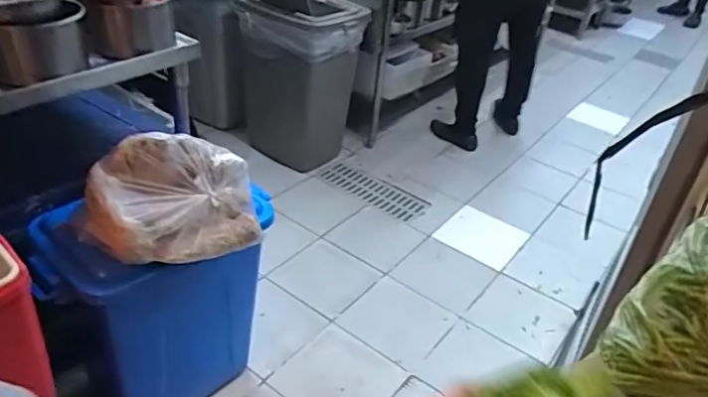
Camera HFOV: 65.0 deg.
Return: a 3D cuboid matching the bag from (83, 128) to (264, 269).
[{"bbox_3d":[-0.354,0.003,1.093,0.308,0.194,0.179,-6,37,-17],"label":"bag"}]

